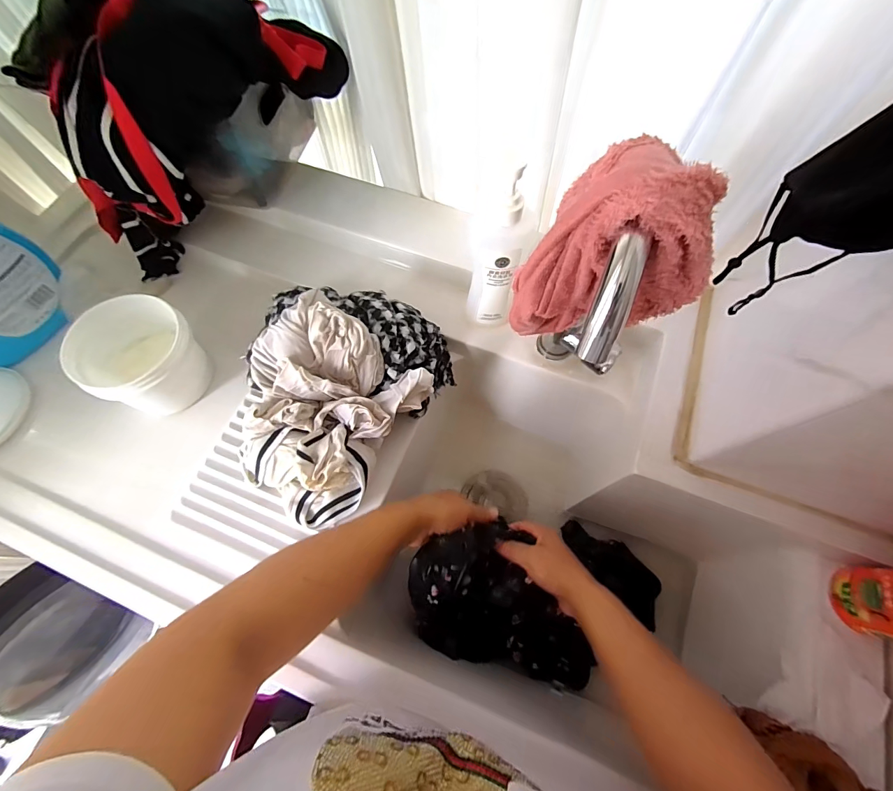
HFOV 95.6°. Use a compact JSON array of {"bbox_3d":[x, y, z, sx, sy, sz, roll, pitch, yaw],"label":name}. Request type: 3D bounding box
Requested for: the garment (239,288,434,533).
[{"bbox_3d":[-0.142,0.016,0.443,0.174,0.109,0.204,33,72,12],"label":"garment"}]

